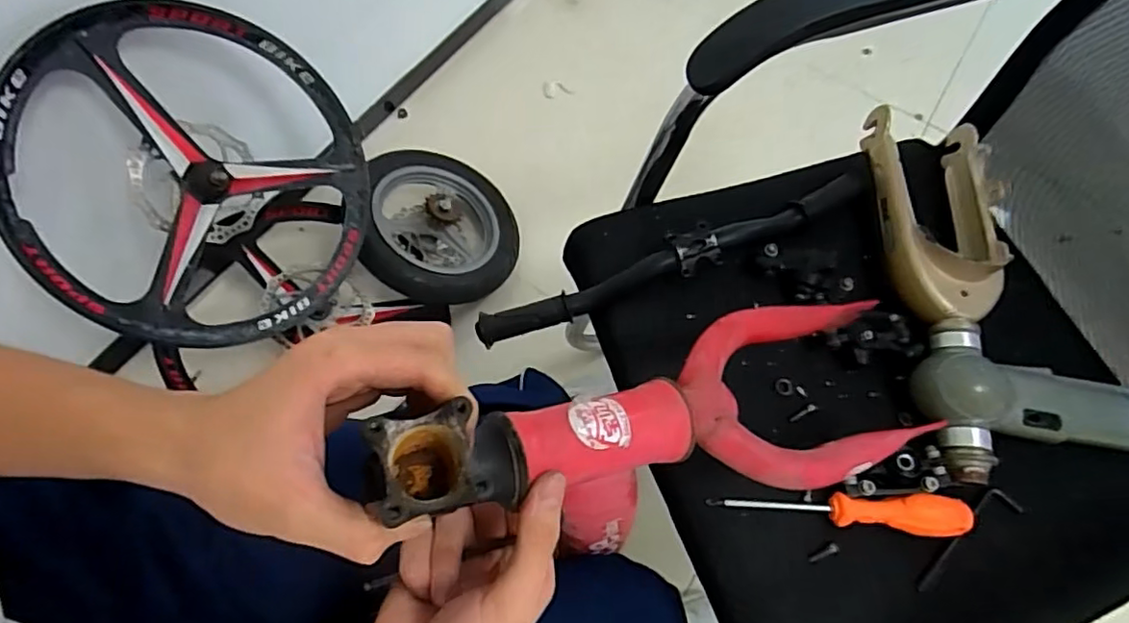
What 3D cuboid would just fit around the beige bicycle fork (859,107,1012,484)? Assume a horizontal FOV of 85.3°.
[{"bbox_3d":[0.357,-0.033,0.565,0.118,0.058,0.372,5,65,-1],"label":"beige bicycle fork"}]

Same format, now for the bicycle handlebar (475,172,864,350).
[{"bbox_3d":[0.101,-0.047,0.578,0.399,0.082,0.036,-19,67,-12],"label":"bicycle handlebar"}]

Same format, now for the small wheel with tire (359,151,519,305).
[{"bbox_3d":[-0.205,-0.146,1.036,0.263,0.061,0.279,13,64,-27],"label":"small wheel with tire"}]

